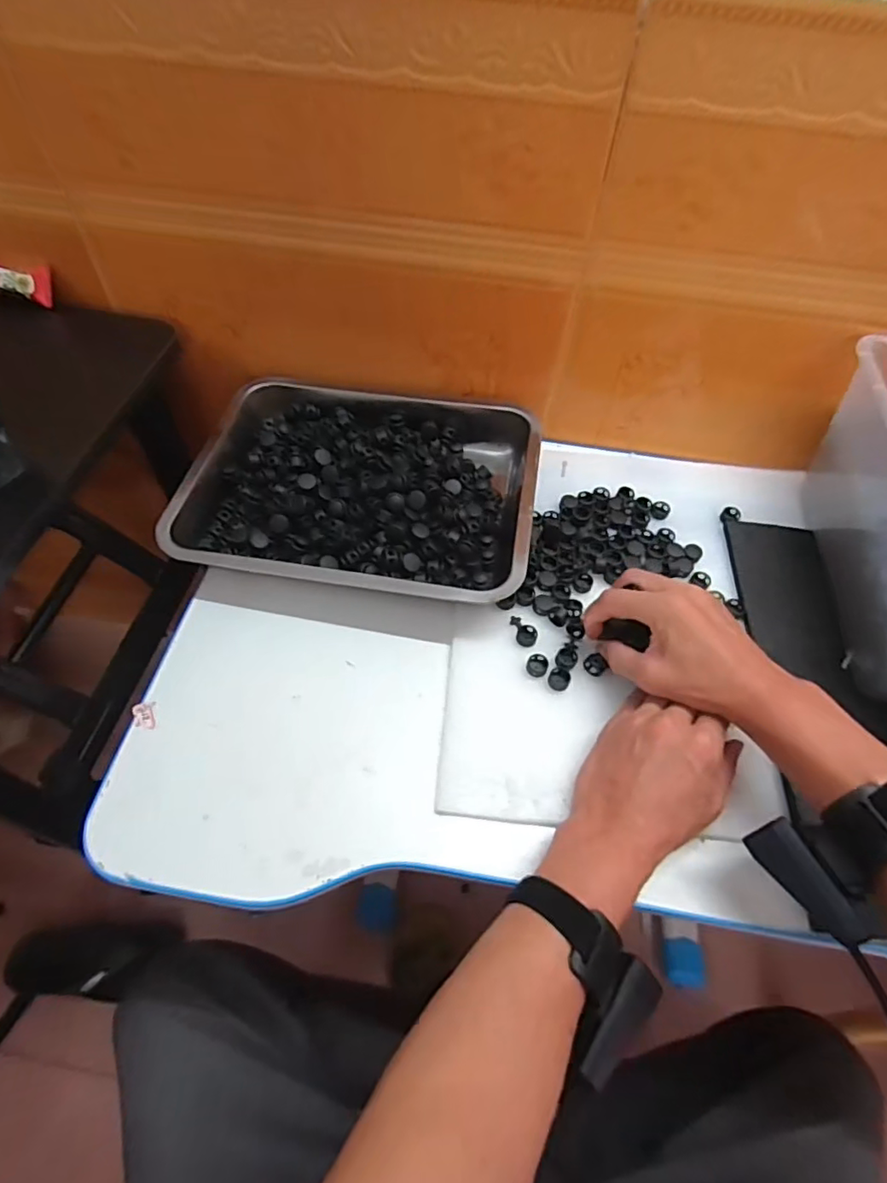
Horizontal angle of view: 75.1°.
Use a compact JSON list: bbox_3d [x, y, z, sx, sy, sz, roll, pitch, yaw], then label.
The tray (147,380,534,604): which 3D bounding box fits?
[{"bbox_3d":[-0.073,-0.107,0.545,0.310,0.050,0.258,9,56,4],"label":"tray"}]

